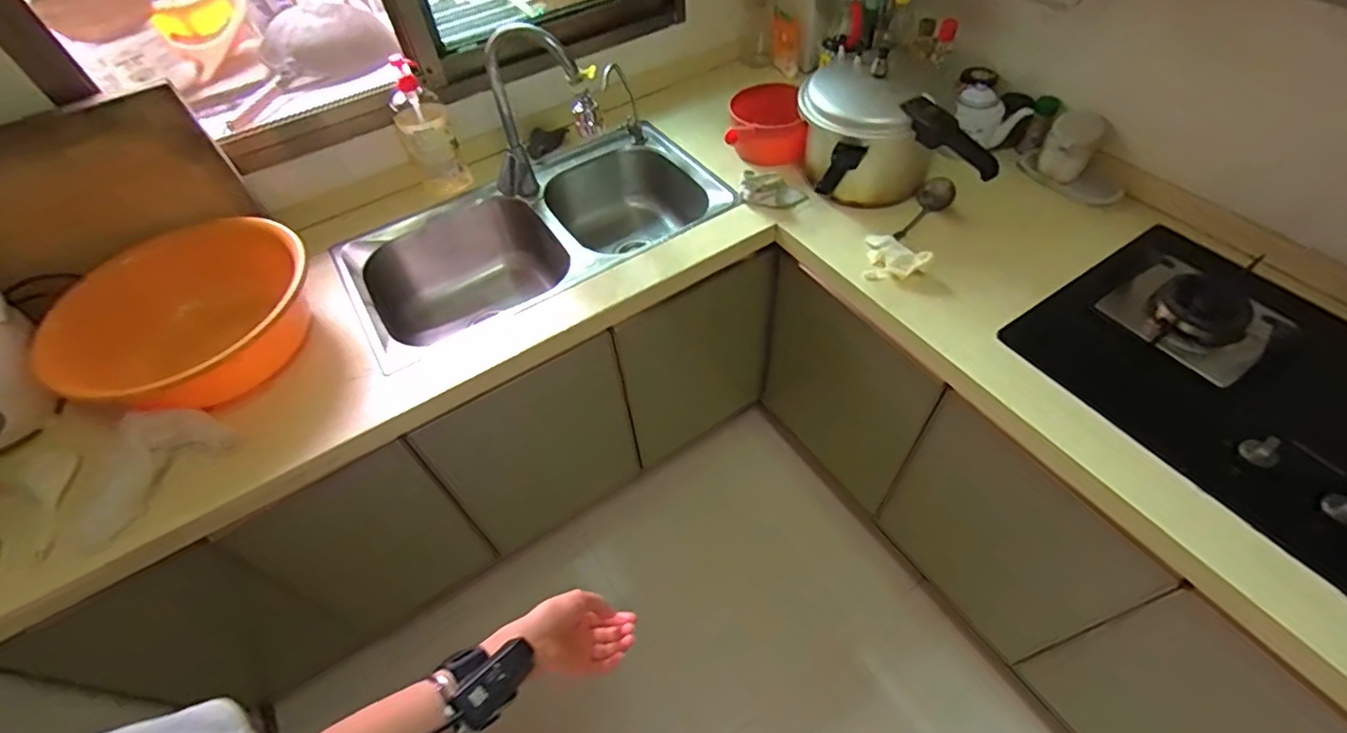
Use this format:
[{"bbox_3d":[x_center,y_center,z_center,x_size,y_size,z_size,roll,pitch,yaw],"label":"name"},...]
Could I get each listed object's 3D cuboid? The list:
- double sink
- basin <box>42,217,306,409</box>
[{"bbox_3d":[-0.252,-0.228,1.230,0.738,0.222,0.378,-30,56,-17],"label":"double sink"},{"bbox_3d":[-0.761,-0.072,0.920,0.351,0.135,0.337,-28,56,-16],"label":"basin"}]

